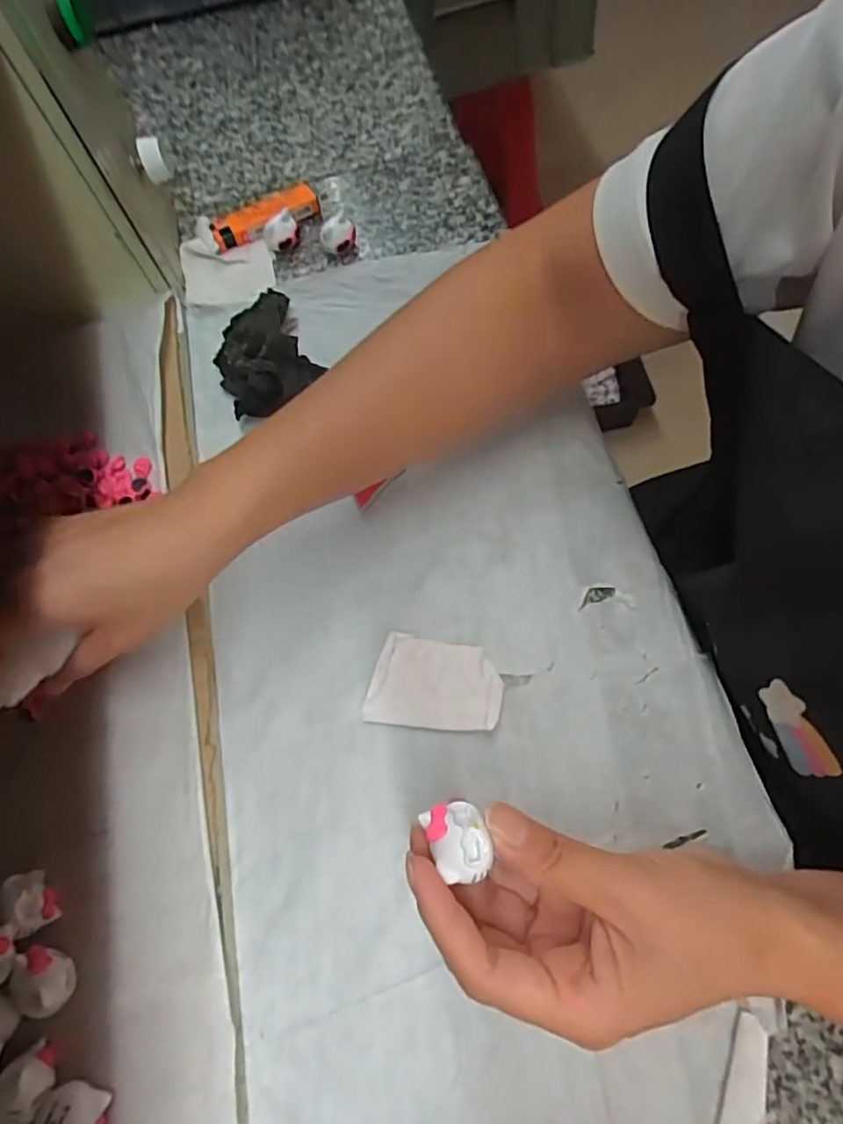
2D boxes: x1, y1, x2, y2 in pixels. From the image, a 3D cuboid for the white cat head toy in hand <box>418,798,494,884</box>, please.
[{"bbox_3d":[0.012,0.092,0.211,0.019,0.009,0.024,-20,66,-6],"label":"white cat head toy in hand"}]

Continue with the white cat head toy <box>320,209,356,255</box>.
[{"bbox_3d":[-0.056,-0.222,0.427,0.023,0.022,0.018,-6,65,0],"label":"white cat head toy"}]

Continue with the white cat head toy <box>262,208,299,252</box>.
[{"bbox_3d":[-0.097,-0.229,0.437,0.024,0.018,0.020,-15,66,-4],"label":"white cat head toy"}]

